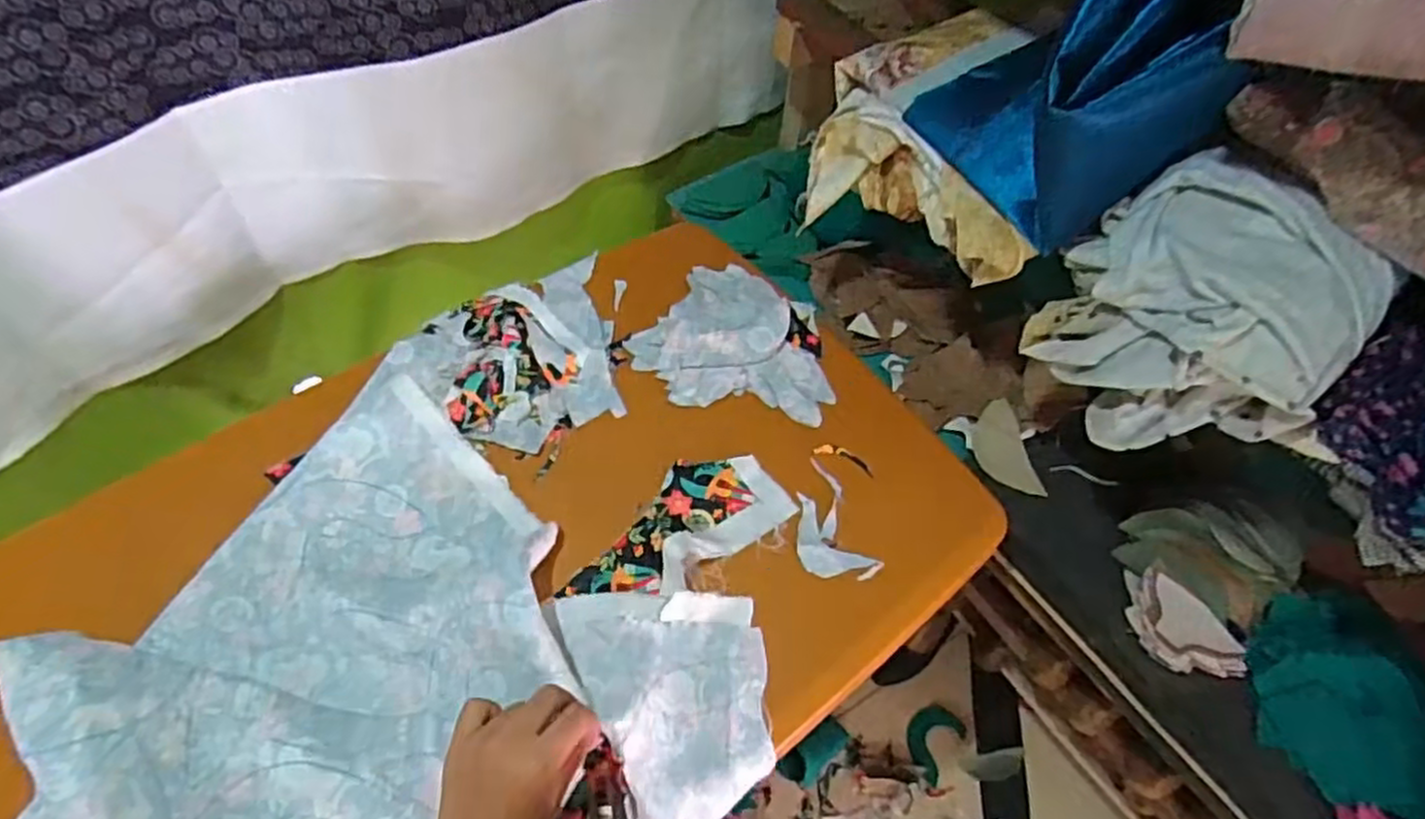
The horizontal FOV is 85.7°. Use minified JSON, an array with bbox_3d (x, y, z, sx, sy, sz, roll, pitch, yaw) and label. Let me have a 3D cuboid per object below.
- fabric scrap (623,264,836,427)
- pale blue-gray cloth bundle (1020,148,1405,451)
[{"bbox_3d":[0.033,-0.065,0.739,0.188,0.020,0.170,29,59,14],"label":"fabric scrap"},{"bbox_3d":[0.363,-0.071,0.575,0.135,0.164,0.186,-28,63,-22],"label":"pale blue-gray cloth bundle"}]

